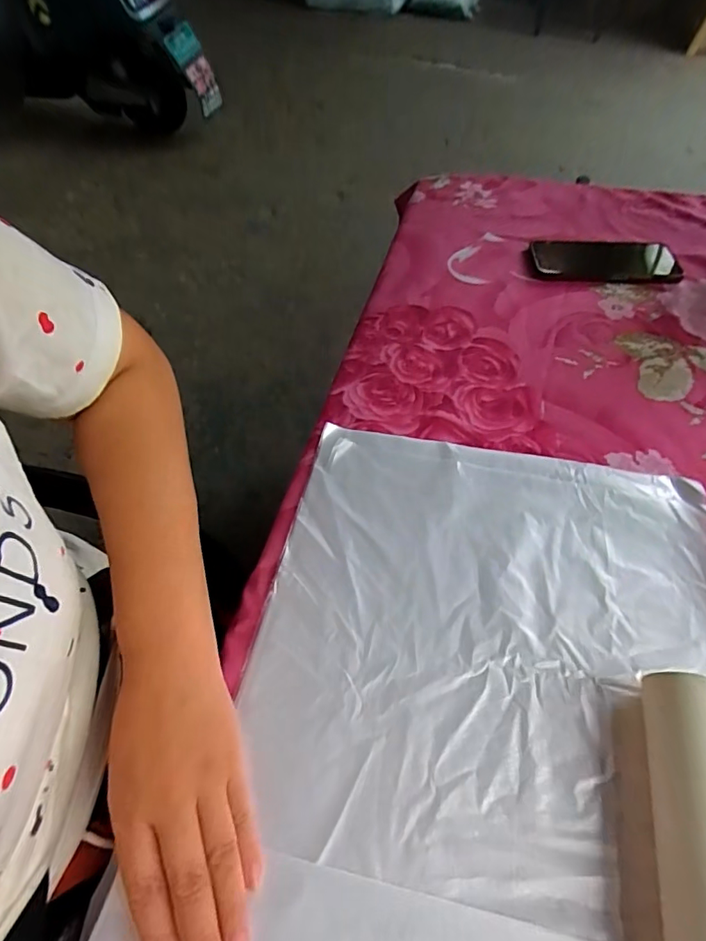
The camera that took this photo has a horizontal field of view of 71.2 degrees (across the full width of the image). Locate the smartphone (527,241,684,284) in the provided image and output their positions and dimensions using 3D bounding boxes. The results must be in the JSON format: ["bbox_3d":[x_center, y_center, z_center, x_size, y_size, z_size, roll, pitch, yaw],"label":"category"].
[{"bbox_3d":[0.297,-0.246,0.580,0.164,0.010,0.084,6,53,8],"label":"smartphone"}]

